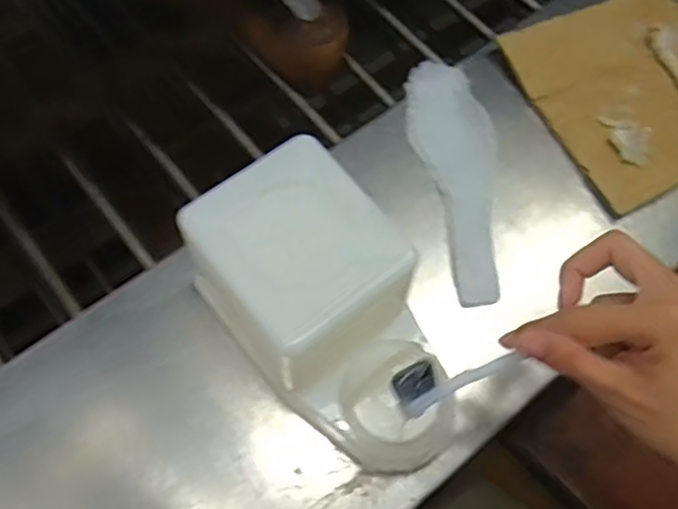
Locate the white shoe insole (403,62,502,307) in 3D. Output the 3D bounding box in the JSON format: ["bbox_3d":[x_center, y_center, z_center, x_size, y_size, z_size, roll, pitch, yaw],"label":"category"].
[{"bbox_3d":[0.093,-0.065,0.489,0.062,0.020,0.207,-5,66,-1],"label":"white shoe insole"}]

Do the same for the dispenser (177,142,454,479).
[{"bbox_3d":[-0.004,0.041,0.390,0.104,0.114,0.179,-35,70,-14],"label":"dispenser"}]

